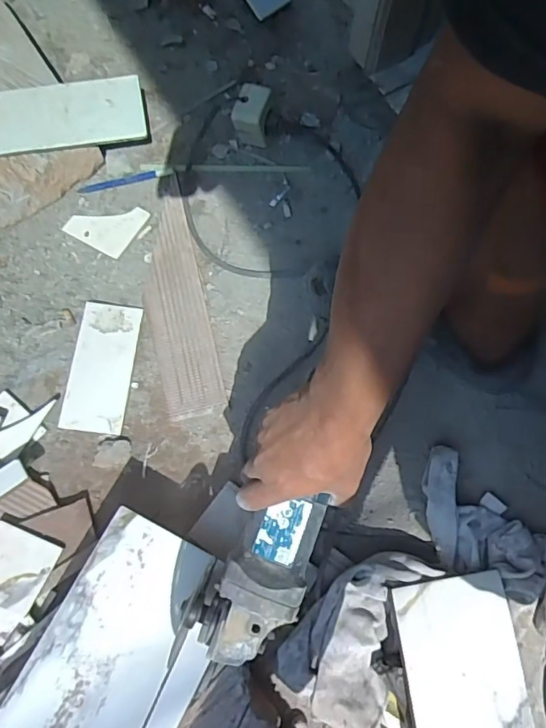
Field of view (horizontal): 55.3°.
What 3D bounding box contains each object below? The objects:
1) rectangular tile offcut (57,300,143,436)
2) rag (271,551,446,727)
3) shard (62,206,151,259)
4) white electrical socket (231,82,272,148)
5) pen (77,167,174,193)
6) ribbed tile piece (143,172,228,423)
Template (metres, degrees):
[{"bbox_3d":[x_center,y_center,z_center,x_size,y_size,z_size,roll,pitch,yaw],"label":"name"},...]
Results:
[{"bbox_3d":[-0.213,0.003,0.650,0.074,0.010,0.164,5,72,1],"label":"rectangular tile offcut"},{"bbox_3d":[0.088,0.277,0.532,0.123,0.053,0.187,28,74,8],"label":"rag"},{"bbox_3d":[-0.225,-0.193,0.707,0.086,0.008,0.078,27,74,8],"label":"shard"},{"bbox_3d":[-0.028,-0.345,0.722,0.044,0.065,0.051,14,73,4],"label":"white electrical socket"},{"bbox_3d":[-0.205,-0.256,0.724,0.132,0.008,0.013,-13,73,-4],"label":"pen"},{"bbox_3d":[-0.129,-0.092,0.674,0.074,0.012,0.320,-13,73,-4],"label":"ribbed tile piece"}]

